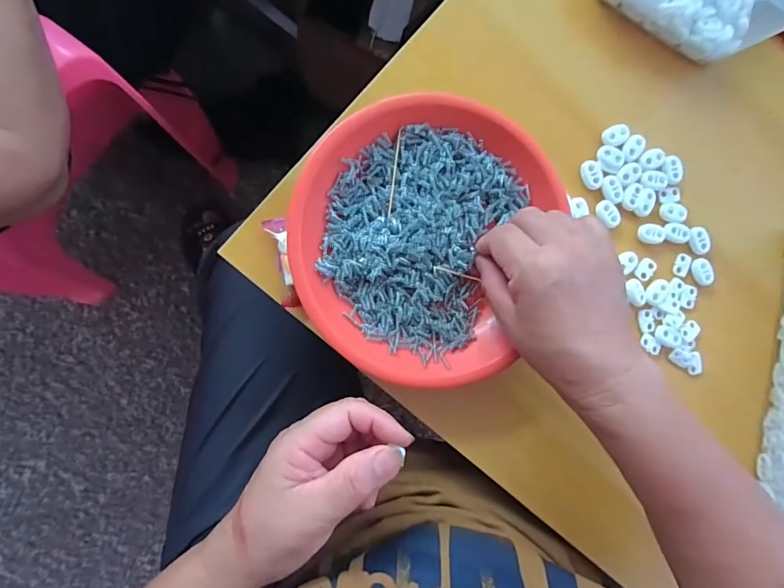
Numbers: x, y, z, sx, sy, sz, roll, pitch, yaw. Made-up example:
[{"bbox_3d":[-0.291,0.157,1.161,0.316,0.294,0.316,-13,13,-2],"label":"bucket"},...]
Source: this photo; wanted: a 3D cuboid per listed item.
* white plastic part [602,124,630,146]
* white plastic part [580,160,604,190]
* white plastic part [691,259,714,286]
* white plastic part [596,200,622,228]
[{"bbox_3d":[0.176,-0.124,0.331,0.022,0.004,0.015,-29,94,-9],"label":"white plastic part"},{"bbox_3d":[0.155,-0.092,0.331,0.014,0.005,0.022,-30,94,-9],"label":"white plastic part"},{"bbox_3d":[0.250,-0.017,0.343,0.011,0.009,0.022,-17,92,-10],"label":"white plastic part"},{"bbox_3d":[0.169,-0.062,0.332,0.015,0.005,0.022,-39,96,-8],"label":"white plastic part"}]

